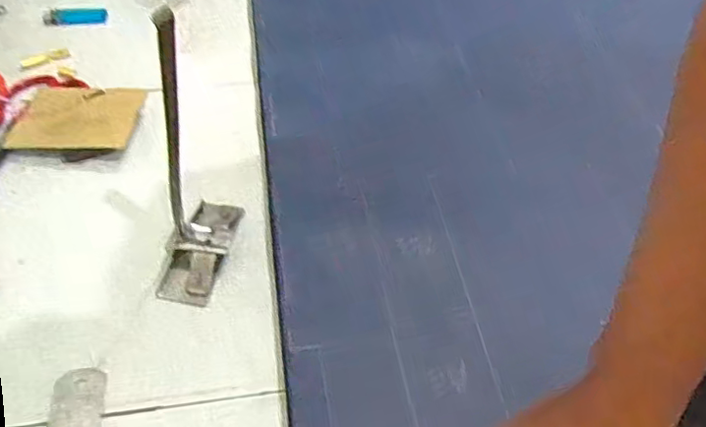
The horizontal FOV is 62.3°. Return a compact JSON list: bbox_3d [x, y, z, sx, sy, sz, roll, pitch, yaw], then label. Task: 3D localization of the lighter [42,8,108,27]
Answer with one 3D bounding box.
[{"bbox_3d":[-0.374,-0.265,0.786,0.083,0.007,0.029,-3,51,-5],"label":"lighter"}]

